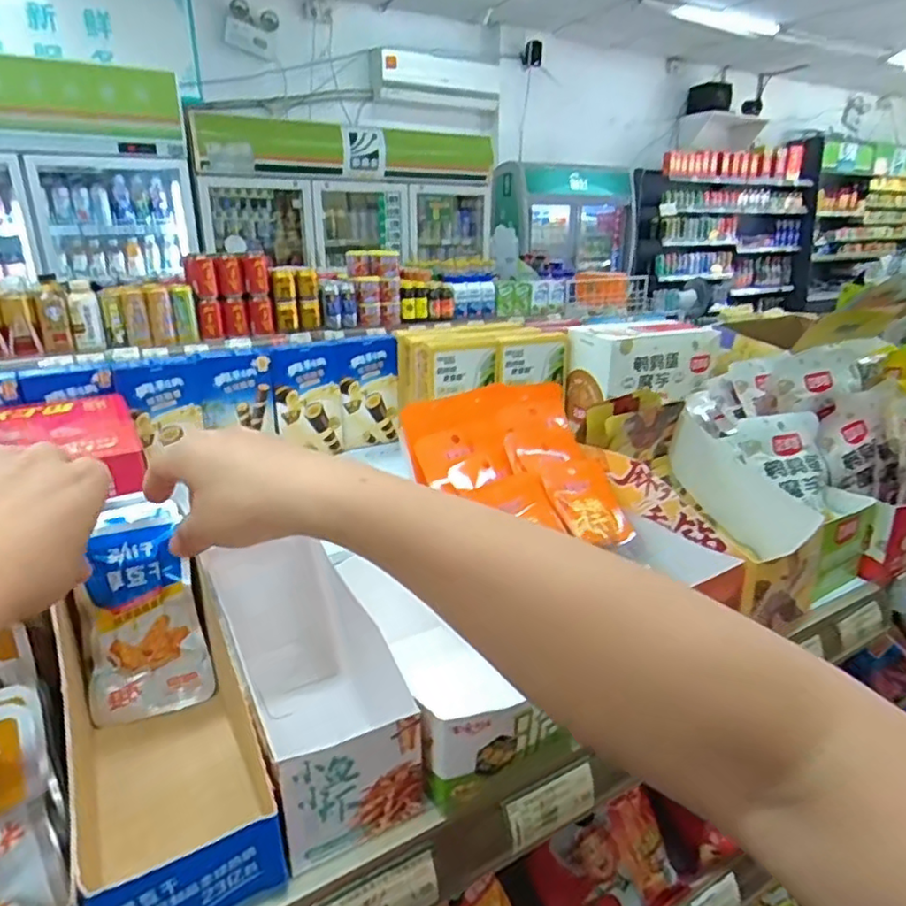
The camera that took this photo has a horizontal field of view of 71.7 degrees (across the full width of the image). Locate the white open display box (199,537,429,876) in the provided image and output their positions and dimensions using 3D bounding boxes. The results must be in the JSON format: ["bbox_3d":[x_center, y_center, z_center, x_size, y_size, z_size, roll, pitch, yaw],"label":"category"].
[{"bbox_3d":[-0.090,0.140,0.385,0.074,0.067,0.197,-9,22,-27],"label":"white open display box"}]

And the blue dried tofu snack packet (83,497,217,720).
[{"bbox_3d":[-0.202,0.103,0.413,0.067,0.133,0.025,-7,1,-22],"label":"blue dried tofu snack packet"}]

